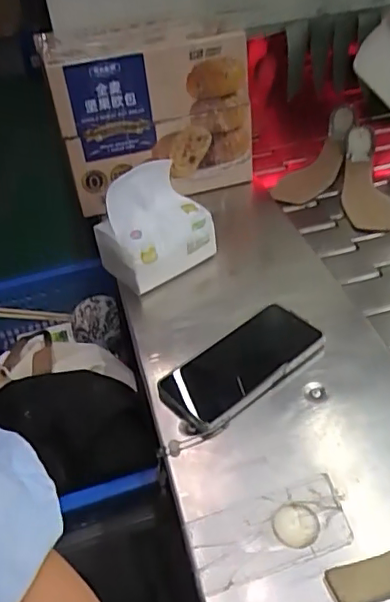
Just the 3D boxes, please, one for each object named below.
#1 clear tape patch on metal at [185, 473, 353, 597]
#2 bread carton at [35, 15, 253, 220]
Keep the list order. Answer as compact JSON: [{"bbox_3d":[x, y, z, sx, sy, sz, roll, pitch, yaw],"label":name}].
[{"bbox_3d":[0.057,0.177,0.432,0.121,0.005,0.058,-15,40,-10],"label":"clear tape patch on metal"},{"bbox_3d":[-0.059,-0.268,0.801,0.263,0.205,0.144,-11,40,-5],"label":"bread carton"}]

